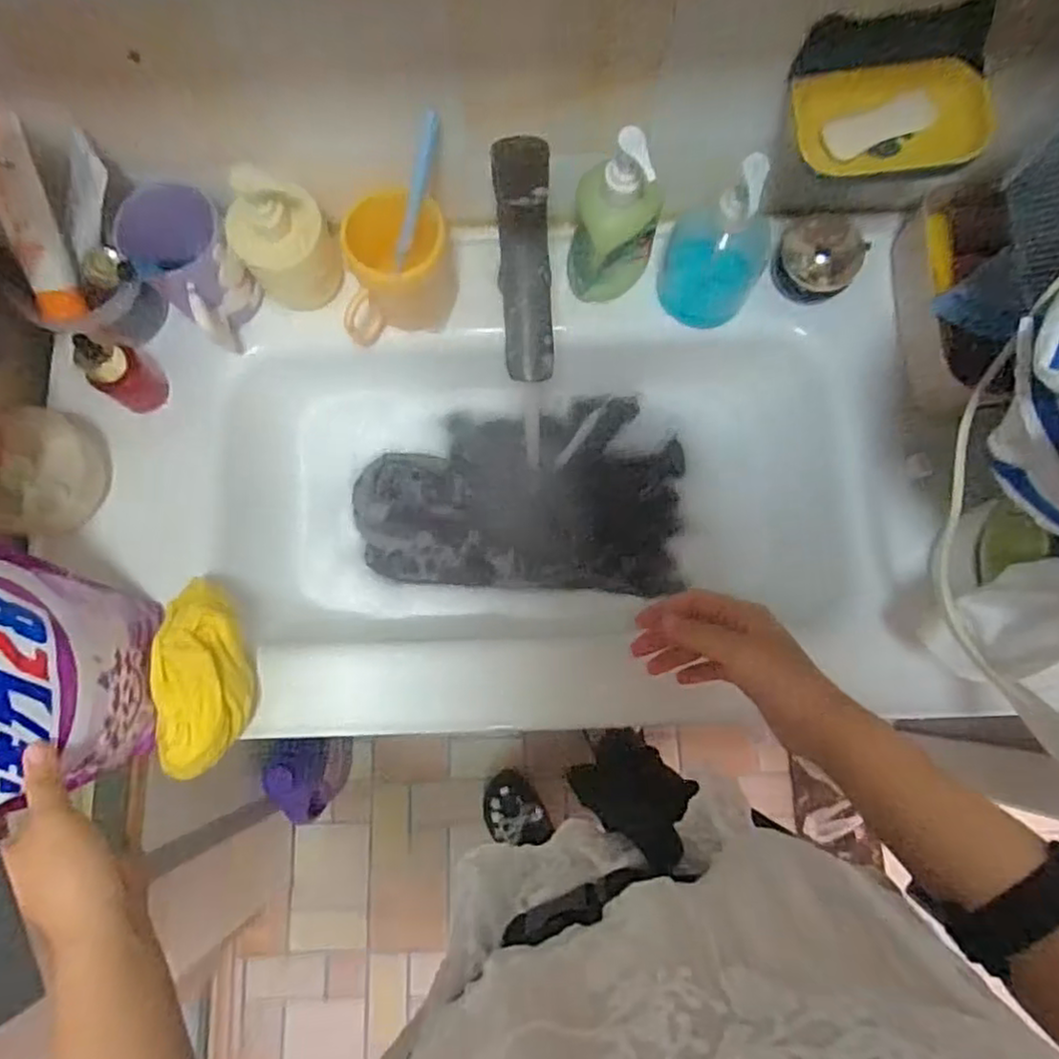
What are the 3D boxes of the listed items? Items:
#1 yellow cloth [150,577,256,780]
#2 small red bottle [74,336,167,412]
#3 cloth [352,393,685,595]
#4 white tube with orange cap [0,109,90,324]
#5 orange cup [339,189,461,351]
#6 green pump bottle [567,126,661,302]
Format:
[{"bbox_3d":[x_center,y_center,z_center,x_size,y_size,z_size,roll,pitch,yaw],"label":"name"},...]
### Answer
[{"bbox_3d":[-0.262,0.118,0.548,0.067,0.064,0.153,-4,79,0],"label":"yellow cloth"},{"bbox_3d":[-0.362,-0.143,0.597,0.044,0.087,0.046,0,79,1],"label":"small red bottle"},{"bbox_3d":[-0.009,-0.043,0.701,0.325,0.027,0.202,3,77,1],"label":"cloth"},{"bbox_3d":[-0.405,-0.250,0.555,0.031,0.155,0.030,2,32,1],"label":"white tube with orange cap"},{"bbox_3d":[-0.126,-0.236,0.622,0.116,0.096,0.088,-26,79,-4],"label":"orange cup"},{"bbox_3d":[0.070,-0.257,0.566,0.072,0.181,0.052,14,79,4],"label":"green pump bottle"}]

